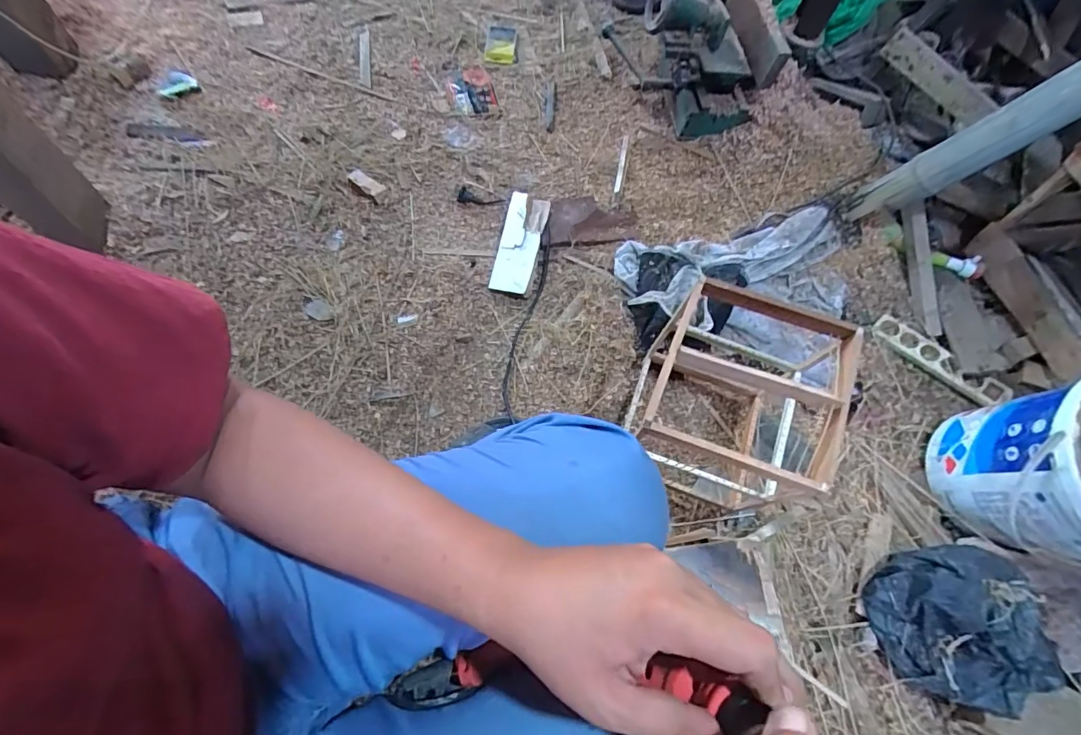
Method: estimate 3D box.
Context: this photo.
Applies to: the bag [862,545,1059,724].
[{"bbox_3d":[0.655,0.409,0.777,0.192,0.120,0.236,-8,69,-12],"label":"bag"}]

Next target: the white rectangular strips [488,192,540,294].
[{"bbox_3d":[-0.045,-0.257,1.016,0.078,0.015,0.221,10,71,1],"label":"white rectangular strips"}]

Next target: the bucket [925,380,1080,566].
[{"bbox_3d":[0.841,0.166,0.771,0.275,0.345,0.277,-13,67,-13],"label":"bucket"}]

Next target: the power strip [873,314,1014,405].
[{"bbox_3d":[0.827,-0.017,1.033,0.061,0.014,0.267,-46,67,-4],"label":"power strip"}]

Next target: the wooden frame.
[{"bbox_3d":[0.264,0.054,0.752,0.245,0.340,0.269,22,66,1],"label":"wooden frame"}]

